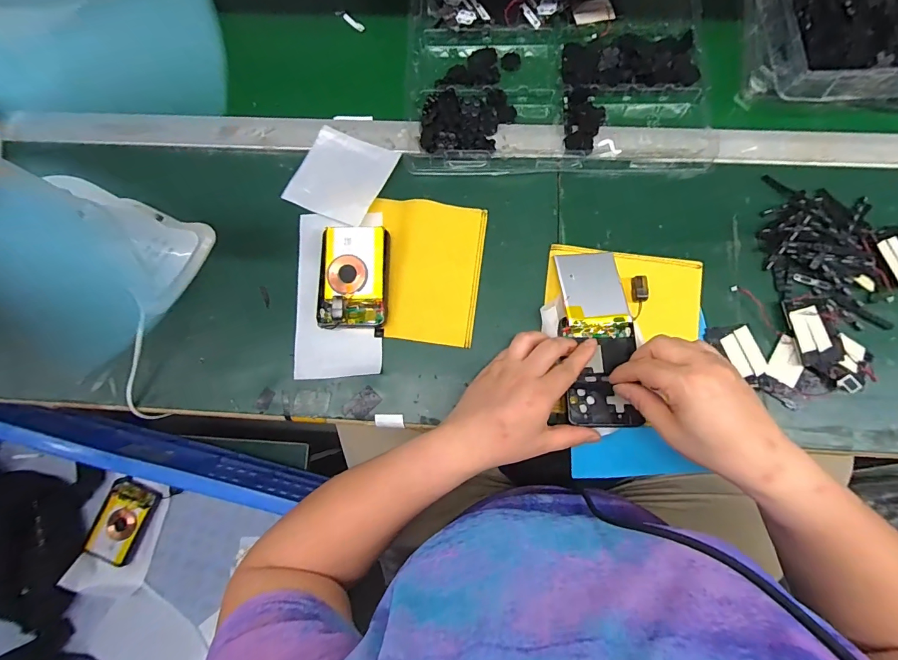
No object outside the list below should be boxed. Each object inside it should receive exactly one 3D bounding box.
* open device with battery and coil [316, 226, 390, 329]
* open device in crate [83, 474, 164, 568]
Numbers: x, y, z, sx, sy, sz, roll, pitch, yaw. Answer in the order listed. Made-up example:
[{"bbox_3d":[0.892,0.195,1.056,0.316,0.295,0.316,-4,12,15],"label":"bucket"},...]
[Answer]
[{"bbox_3d":[-0.100,-0.057,0.418,0.070,0.018,0.105,0,80,2],"label":"open device with battery and coil"},{"bbox_3d":[-0.469,0.275,0.582,0.066,0.025,0.115,19,81,5],"label":"open device in crate"}]

